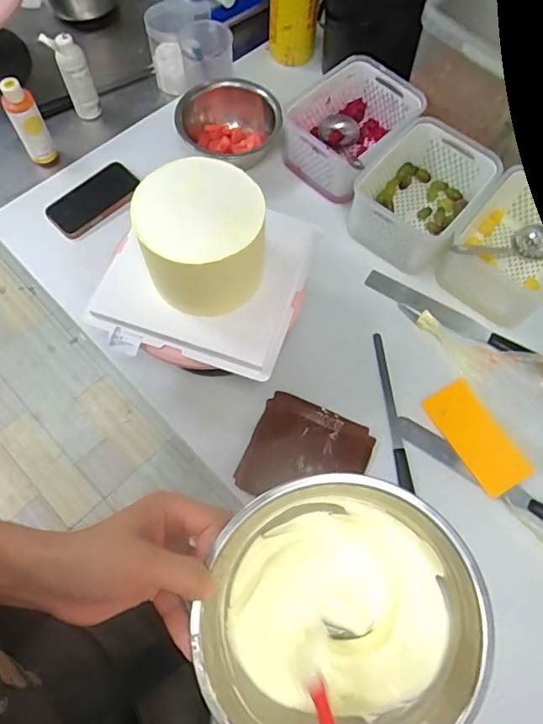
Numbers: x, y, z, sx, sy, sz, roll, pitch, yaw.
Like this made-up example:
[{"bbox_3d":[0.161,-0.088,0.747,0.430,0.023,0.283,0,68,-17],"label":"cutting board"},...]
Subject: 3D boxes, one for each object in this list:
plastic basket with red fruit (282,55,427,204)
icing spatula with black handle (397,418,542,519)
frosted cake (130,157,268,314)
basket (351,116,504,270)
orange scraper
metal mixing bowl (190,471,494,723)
[{"bbox_3d":[0.130,-0.384,0.810,0.165,0.092,0.199,41,72,14],"label":"plastic basket with red fruit"},{"bbox_3d":[0.308,0.166,0.650,0.312,0.016,0.032,31,70,10],"label":"icing spatula with black handle"},{"bbox_3d":[-0.082,-0.136,0.533,0.137,0.119,0.129,-16,69,-9],"label":"frosted cake"},{"bbox_3d":[0.234,-0.260,0.764,0.158,0.091,0.205,38,71,13],"label":"basket"},{"bbox_3d":[0.283,0.103,0.677,0.076,0.005,0.155,-29,72,-13],"label":"orange scraper"},{"bbox_3d":[0.047,0.179,0.339,0.180,0.078,0.179,0,69,1],"label":"metal mixing bowl"}]

